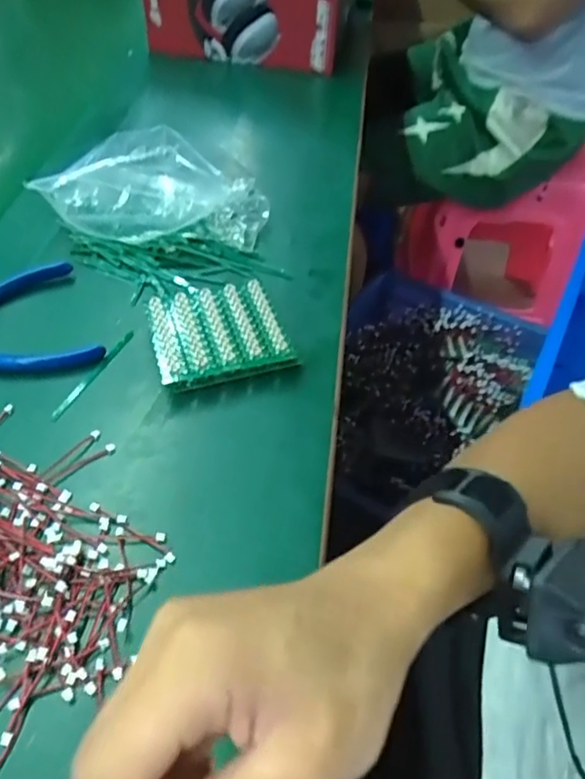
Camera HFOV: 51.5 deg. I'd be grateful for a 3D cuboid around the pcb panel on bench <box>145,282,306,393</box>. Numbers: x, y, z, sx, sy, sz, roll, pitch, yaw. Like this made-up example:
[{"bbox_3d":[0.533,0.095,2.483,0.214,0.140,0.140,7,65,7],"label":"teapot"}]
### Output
[{"bbox_3d":[-0.053,-0.040,0.416,0.085,0.011,0.088,-15,50,-17],"label":"pcb panel on bench"}]

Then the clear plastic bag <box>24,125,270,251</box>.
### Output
[{"bbox_3d":[-0.111,-0.163,0.494,0.184,0.057,0.091,-1,49,-11],"label":"clear plastic bag"}]

